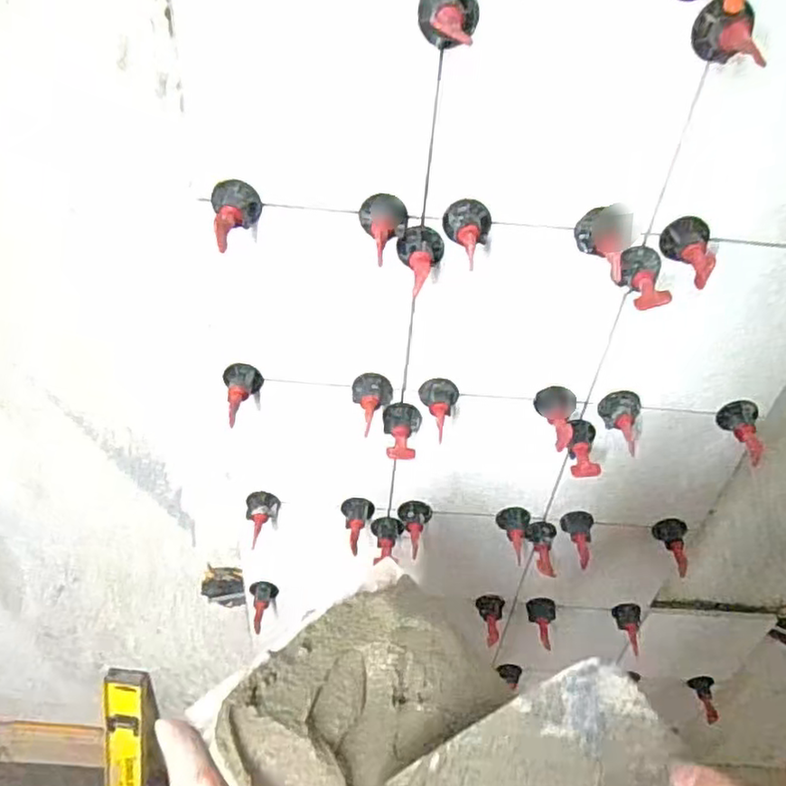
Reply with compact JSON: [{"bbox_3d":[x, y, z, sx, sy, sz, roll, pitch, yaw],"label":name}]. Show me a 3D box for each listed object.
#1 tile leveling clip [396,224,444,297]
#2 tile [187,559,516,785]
[{"bbox_3d":[0.018,-0.089,0.430,0.030,0.028,0.039,8,41,0],"label":"tile leveling clip"},{"bbox_3d":[-0.009,0.179,0.349,0.144,0.029,0.143,-29,52,-34],"label":"tile"}]

